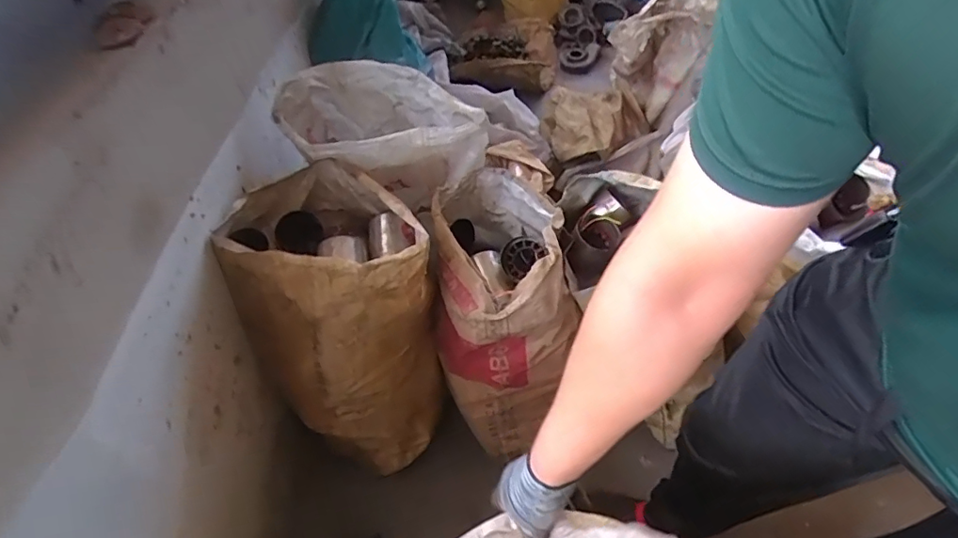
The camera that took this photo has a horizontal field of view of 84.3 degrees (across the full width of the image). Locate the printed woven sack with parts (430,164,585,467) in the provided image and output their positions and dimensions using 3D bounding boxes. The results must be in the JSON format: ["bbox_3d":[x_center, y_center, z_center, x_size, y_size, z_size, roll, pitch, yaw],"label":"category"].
[{"bbox_3d":[0.043,0.088,1.171,0.269,0.494,0.404,-9,48,-2],"label":"printed woven sack with parts"}]

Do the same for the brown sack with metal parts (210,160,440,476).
[{"bbox_3d":[-0.295,0.103,1.135,0.332,0.567,0.422,-29,52,-19],"label":"brown sack with metal parts"}]

